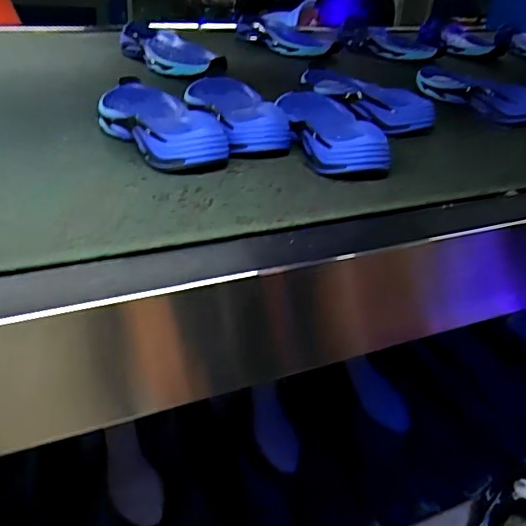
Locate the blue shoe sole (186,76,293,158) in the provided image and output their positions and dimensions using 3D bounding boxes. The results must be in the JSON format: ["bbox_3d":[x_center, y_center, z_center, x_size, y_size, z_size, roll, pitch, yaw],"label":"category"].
[{"bbox_3d":[-0.030,-0.157,0.580,0.078,0.031,0.194,-5,33,-15],"label":"blue shoe sole"}]

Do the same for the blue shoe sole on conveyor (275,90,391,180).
[{"bbox_3d":[0.059,-0.139,0.559,0.078,0.033,0.207,-1,32,-9],"label":"blue shoe sole on conveyor"}]

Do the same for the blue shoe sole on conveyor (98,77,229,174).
[{"bbox_3d":[-0.103,-0.138,0.537,0.085,0.033,0.204,-13,36,-26],"label":"blue shoe sole on conveyor"}]

